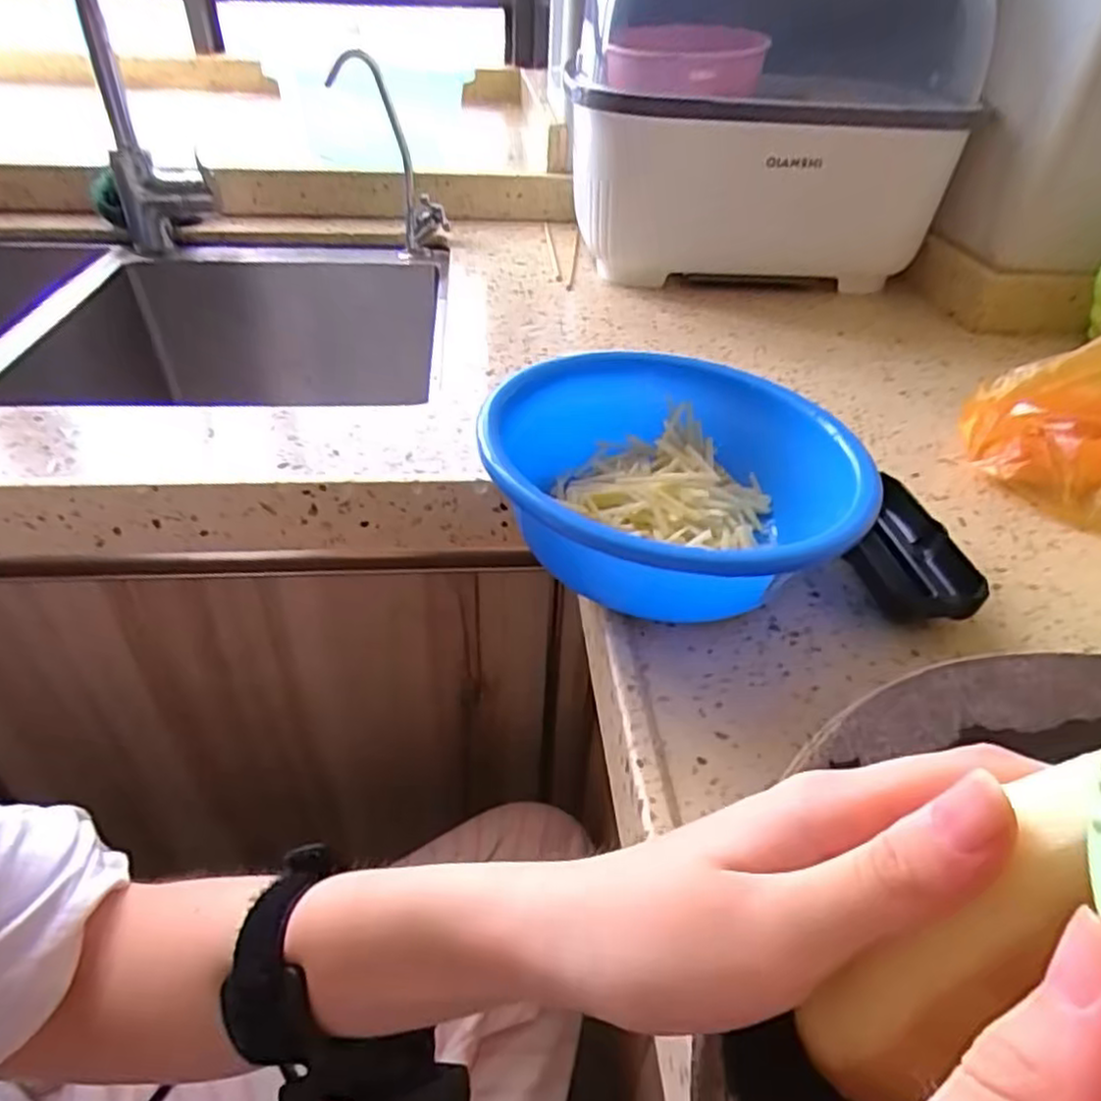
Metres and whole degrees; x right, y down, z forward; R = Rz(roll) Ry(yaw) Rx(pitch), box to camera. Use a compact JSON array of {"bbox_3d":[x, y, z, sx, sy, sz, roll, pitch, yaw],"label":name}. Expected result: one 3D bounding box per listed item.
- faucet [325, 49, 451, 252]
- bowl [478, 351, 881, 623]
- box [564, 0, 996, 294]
[{"bbox_3d":[-0.176,-0.430,0.778,0.110,0.189,0.053,-18,44,-24],"label":"faucet"},{"bbox_3d":[0.062,-0.030,0.381,0.167,0.073,0.189,3,39,-1],"label":"bowl"},{"bbox_3d":[0.221,-0.441,0.718,0.375,0.299,0.299,5,39,2],"label":"box"}]

